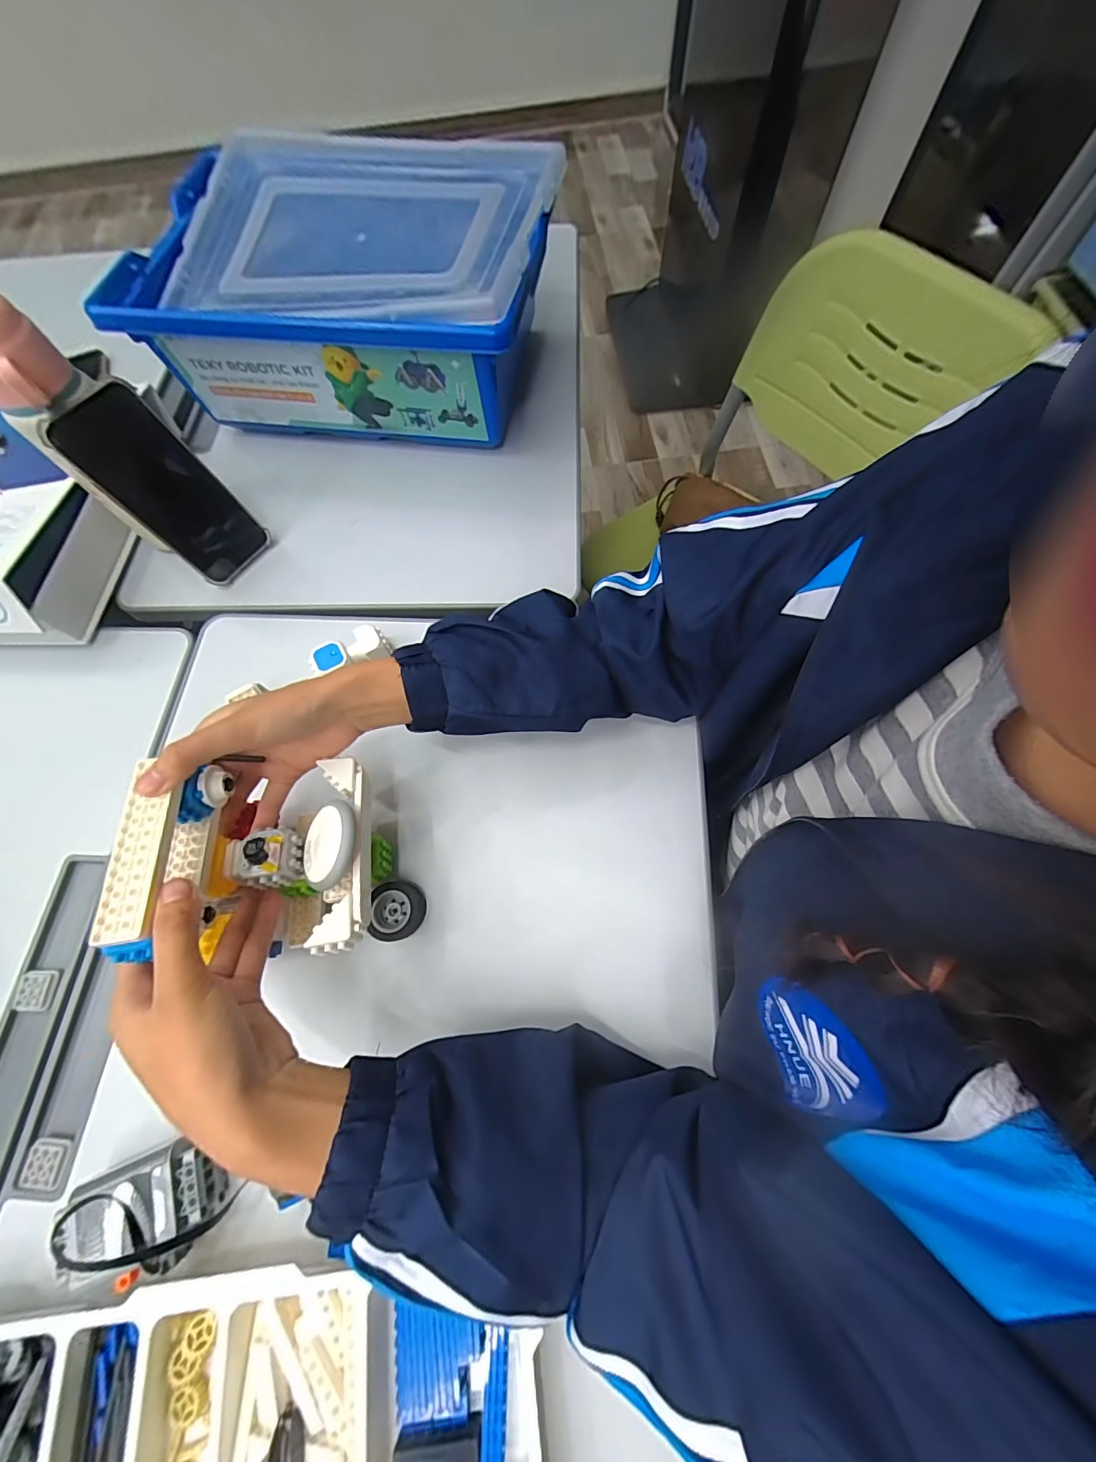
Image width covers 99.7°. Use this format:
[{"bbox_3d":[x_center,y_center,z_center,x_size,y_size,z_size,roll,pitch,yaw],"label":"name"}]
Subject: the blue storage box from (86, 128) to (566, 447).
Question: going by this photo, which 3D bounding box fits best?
[{"bbox_3d":[-0.202,-0.457,0.505,0.389,0.164,0.280,10,70,6],"label":"blue storage box"}]

